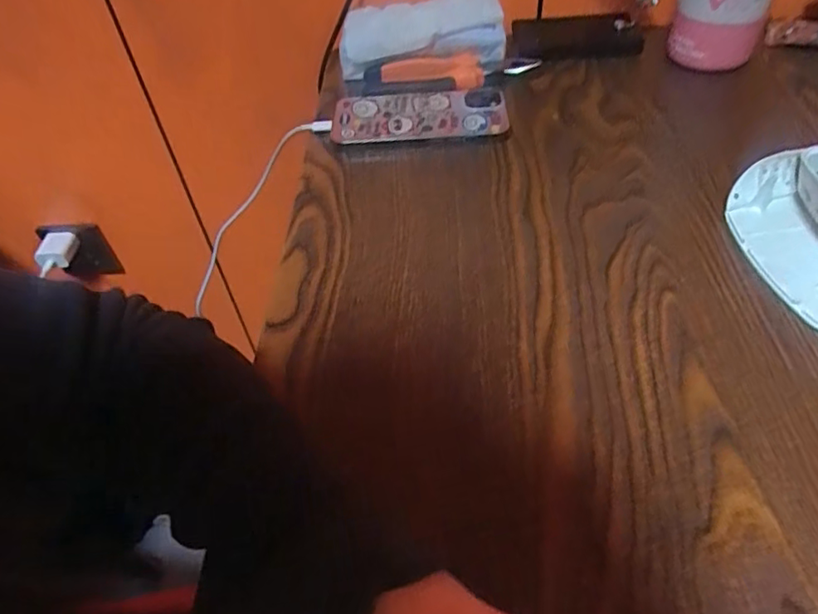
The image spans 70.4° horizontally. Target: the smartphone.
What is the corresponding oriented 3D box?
[{"bbox_3d":[0.009,-0.156,0.470,0.138,0.010,0.063,0,62,0],"label":"smartphone"}]

